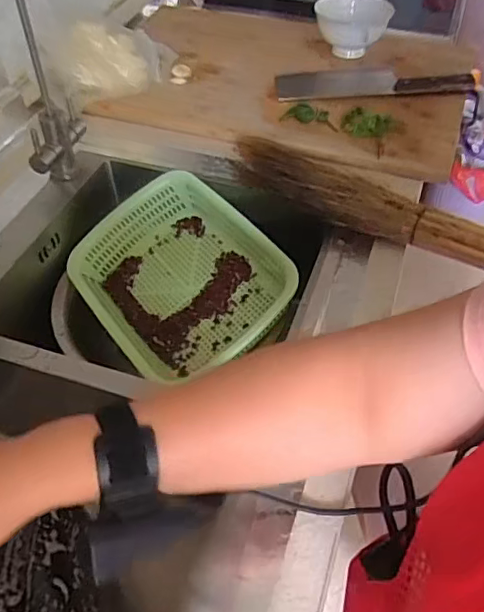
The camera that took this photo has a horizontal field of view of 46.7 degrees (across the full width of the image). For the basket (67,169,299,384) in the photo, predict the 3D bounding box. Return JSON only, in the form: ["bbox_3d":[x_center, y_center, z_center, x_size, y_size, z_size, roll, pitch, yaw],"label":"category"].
[{"bbox_3d":[-0.076,-0.037,0.719,0.220,0.087,0.306,-43,58,-10],"label":"basket"}]

